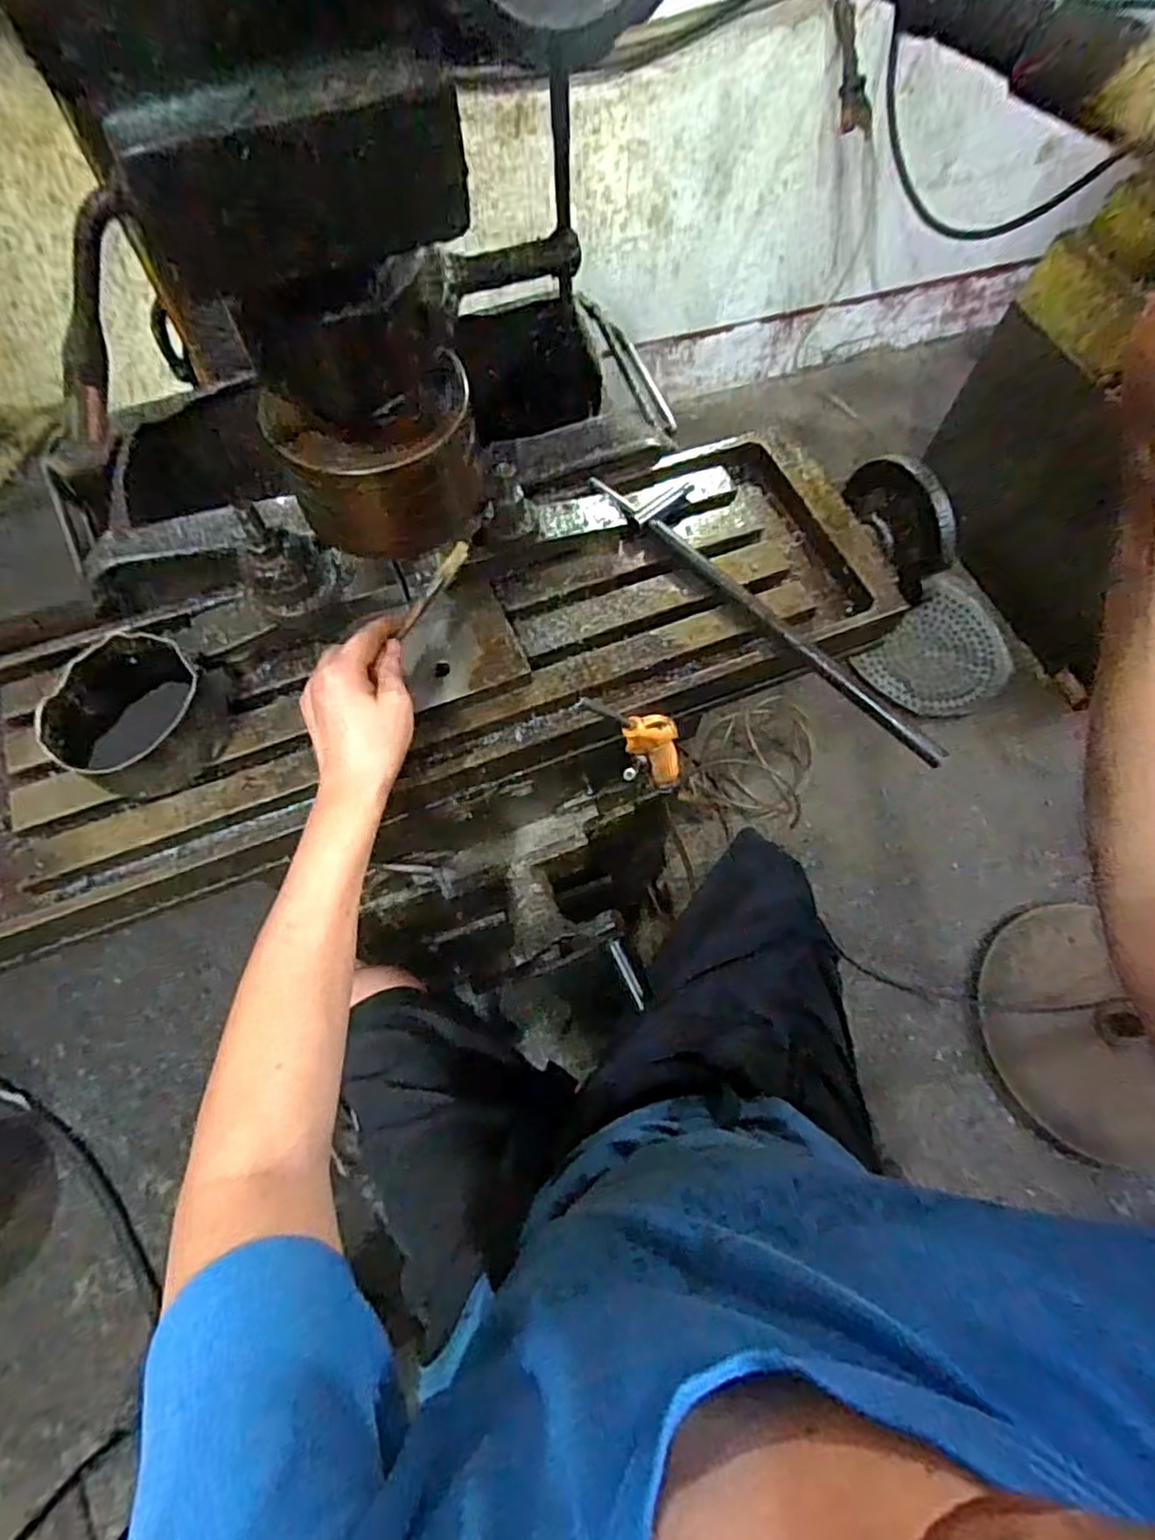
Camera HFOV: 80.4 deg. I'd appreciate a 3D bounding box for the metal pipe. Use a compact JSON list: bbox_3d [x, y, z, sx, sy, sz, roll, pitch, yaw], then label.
[{"bbox_3d":[0.148,-0.132,0.573,0.018,0.020,0.371,-40,73,-18],"label":"metal pipe"}]

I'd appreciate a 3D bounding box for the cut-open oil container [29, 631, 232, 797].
[{"bbox_3d":[-0.323,-0.042,0.509,0.106,0.064,0.117,30,68,11],"label":"cut-open oil container"}]

